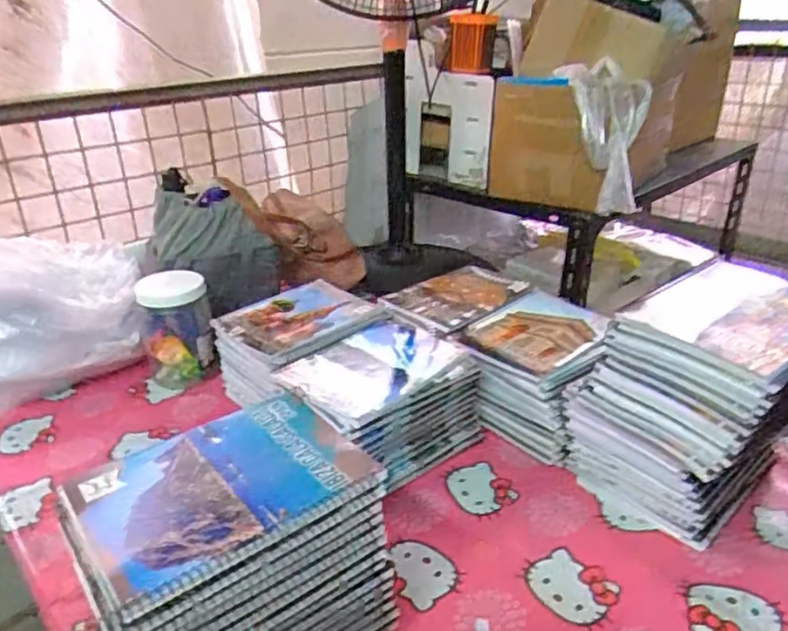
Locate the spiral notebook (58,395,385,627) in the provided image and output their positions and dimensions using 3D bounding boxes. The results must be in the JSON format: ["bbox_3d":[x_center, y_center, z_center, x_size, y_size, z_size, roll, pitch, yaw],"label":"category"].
[{"bbox_3d":[-0.131,0.127,0.480,0.197,0.013,0.150,-20,31,-35],"label":"spiral notebook"}]

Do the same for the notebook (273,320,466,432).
[{"bbox_3d":[-0.024,0.062,0.766,0.204,0.014,0.143,-27,39,-37],"label":"notebook"}]

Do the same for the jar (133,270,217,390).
[{"bbox_3d":[-0.327,0.022,0.941,0.093,0.155,0.082,-15,29,-25],"label":"jar"}]

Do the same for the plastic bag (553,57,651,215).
[{"bbox_3d":[0.359,-0.303,1.023,0.145,0.270,0.078,-5,-2,-8],"label":"plastic bag"}]

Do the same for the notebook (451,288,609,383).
[{"bbox_3d":[0.192,0.019,0.830,0.151,0.014,0.200,25,38,38],"label":"notebook"}]

